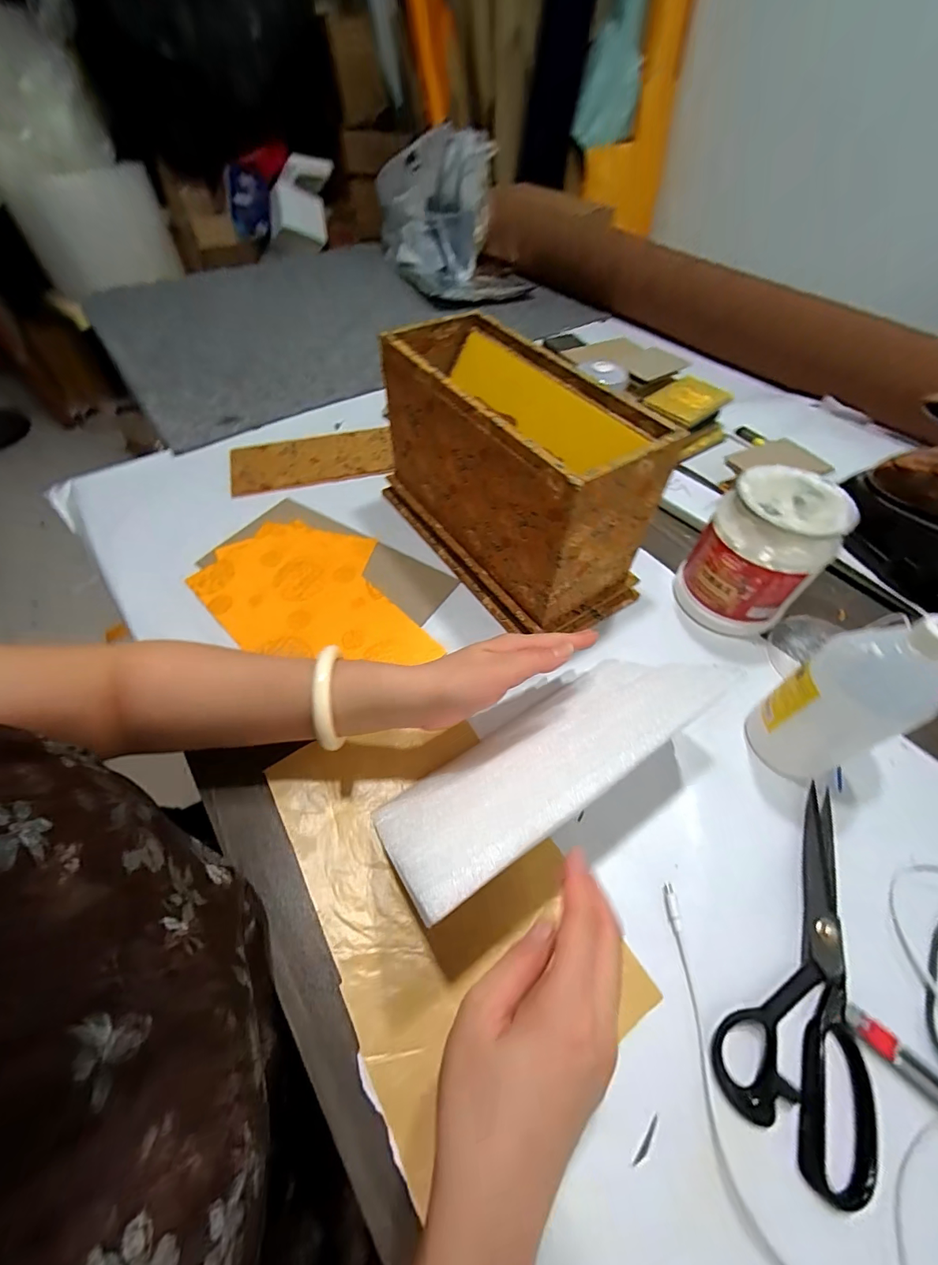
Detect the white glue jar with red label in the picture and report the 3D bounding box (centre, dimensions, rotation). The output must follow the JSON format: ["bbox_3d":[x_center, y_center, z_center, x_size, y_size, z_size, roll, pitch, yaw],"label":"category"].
[{"bbox_3d":[0.297,-0.082,0.470,0.105,0.139,0.110,1,53,-1],"label":"white glue jar with red label"}]

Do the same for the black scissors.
[{"bbox_3d":[0.249,0.224,0.321,0.088,0.010,0.238,30,58,19],"label":"black scissors"}]

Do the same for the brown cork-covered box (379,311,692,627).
[{"bbox_3d":[0.037,-0.168,0.486,0.137,0.195,0.307,-30,60,-21],"label":"brown cork-covered box"}]

